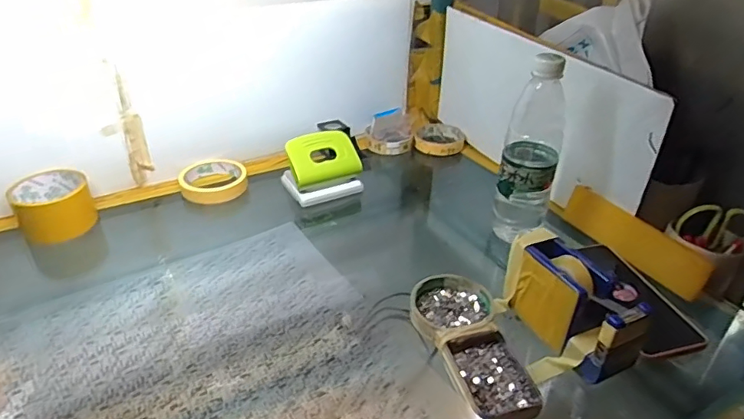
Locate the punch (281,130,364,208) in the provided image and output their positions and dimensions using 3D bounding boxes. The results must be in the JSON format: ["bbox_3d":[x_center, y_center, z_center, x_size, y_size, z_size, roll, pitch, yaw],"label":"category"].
[{"bbox_3d":[-0.069,-0.062,0.729,0.107,0.077,0.061,-9,34,-13],"label":"punch"}]

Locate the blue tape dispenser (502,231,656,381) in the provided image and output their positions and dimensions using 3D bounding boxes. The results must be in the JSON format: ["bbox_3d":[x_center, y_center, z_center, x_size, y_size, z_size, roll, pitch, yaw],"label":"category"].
[{"bbox_3d":[0.190,0.088,0.485,0.053,0.079,0.137,-15,36,-21],"label":"blue tape dispenser"}]

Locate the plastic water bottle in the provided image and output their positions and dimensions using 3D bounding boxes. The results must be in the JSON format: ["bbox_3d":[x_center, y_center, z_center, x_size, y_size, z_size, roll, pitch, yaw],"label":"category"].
[{"bbox_3d":[0.187,-0.072,0.603,0.064,0.218,0.066,11,34,16],"label":"plastic water bottle"}]

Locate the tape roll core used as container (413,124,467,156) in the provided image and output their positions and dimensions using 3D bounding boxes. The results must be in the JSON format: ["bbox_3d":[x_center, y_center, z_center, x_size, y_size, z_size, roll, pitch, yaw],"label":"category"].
[{"bbox_3d":[0.119,-0.123,0.890,0.086,0.021,0.095,8,34,12],"label":"tape roll core used as container"}]

